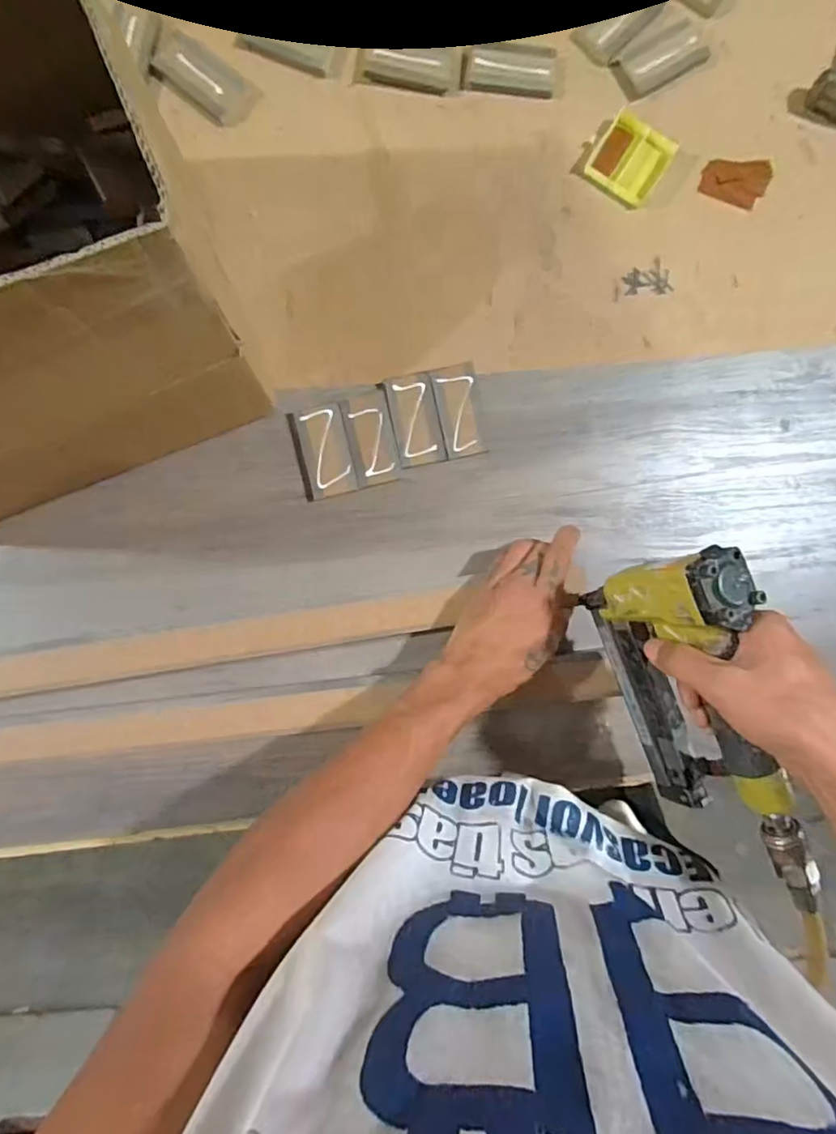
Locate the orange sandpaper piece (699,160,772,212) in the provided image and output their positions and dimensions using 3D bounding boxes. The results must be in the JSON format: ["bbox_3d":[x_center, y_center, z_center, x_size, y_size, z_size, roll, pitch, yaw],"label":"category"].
[{"bbox_3d":[0.298,-0.364,0.540,0.061,0.006,0.048,19,86,-2],"label":"orange sandpaper piece"}]

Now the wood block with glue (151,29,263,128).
[{"bbox_3d":[-0.188,-0.430,0.507,0.090,0.009,0.045,35,86,-1],"label":"wood block with glue"}]

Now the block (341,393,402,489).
[{"bbox_3d":[-0.041,-0.111,0.501,0.040,0.006,0.077,-14,88,-4],"label":"block"}]

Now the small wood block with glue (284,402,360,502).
[{"bbox_3d":[-0.082,-0.100,0.500,0.047,0.007,0.078,-14,88,-4],"label":"small wood block with glue"}]

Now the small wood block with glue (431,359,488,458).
[{"bbox_3d":[0.037,-0.137,0.504,0.037,0.007,0.078,-12,88,-4],"label":"small wood block with glue"}]

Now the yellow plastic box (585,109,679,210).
[{"bbox_3d":[0.196,-0.375,0.531,0.064,0.010,0.070,33,86,-1],"label":"yellow plastic box"}]

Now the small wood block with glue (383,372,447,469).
[{"bbox_3d":[-0.002,-0.129,0.505,0.041,0.005,0.079,-12,88,-4],"label":"small wood block with glue"}]

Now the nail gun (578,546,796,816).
[{"bbox_3d":[0.194,0.084,0.398,0.061,0.124,0.187,-22,89,-4],"label":"nail gun"}]

